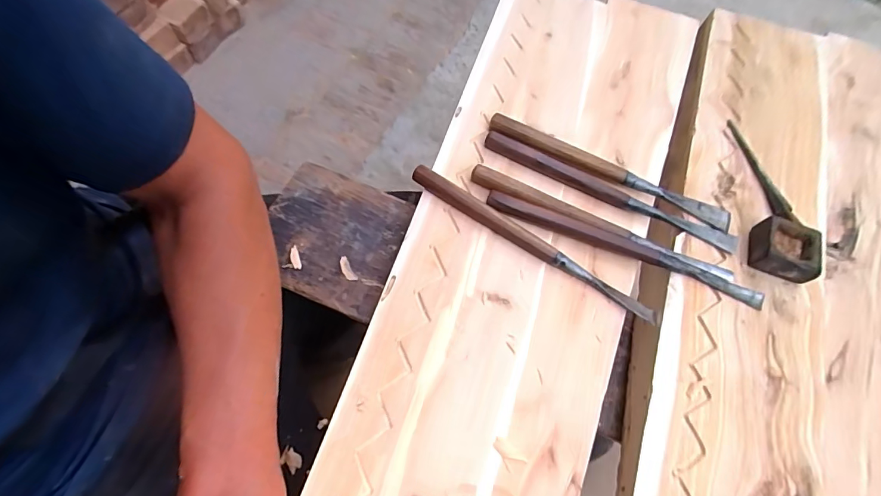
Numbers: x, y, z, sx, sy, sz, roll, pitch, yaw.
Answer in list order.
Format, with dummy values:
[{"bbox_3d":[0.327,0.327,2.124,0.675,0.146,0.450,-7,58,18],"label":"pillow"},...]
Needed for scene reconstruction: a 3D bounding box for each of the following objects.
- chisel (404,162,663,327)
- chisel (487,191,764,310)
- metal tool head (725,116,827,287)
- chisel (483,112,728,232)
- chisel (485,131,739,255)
[{"bbox_3d":[0.084,-0.007,0.396,0.252,0.018,0.017,30,66,11],"label":"chisel"},{"bbox_3d":[0.165,-0.001,0.398,0.254,0.015,0.017,21,65,7],"label":"chisel"},{"bbox_3d":[0.322,-0.055,0.423,0.049,0.029,0.177,10,64,1],"label":"metal tool head"},{"bbox_3d":[0.168,-0.078,0.440,0.252,0.014,0.024,25,65,8],"label":"chisel"},{"bbox_3d":[0.162,-0.057,0.420,0.250,0.015,0.016,25,66,9],"label":"chisel"}]

